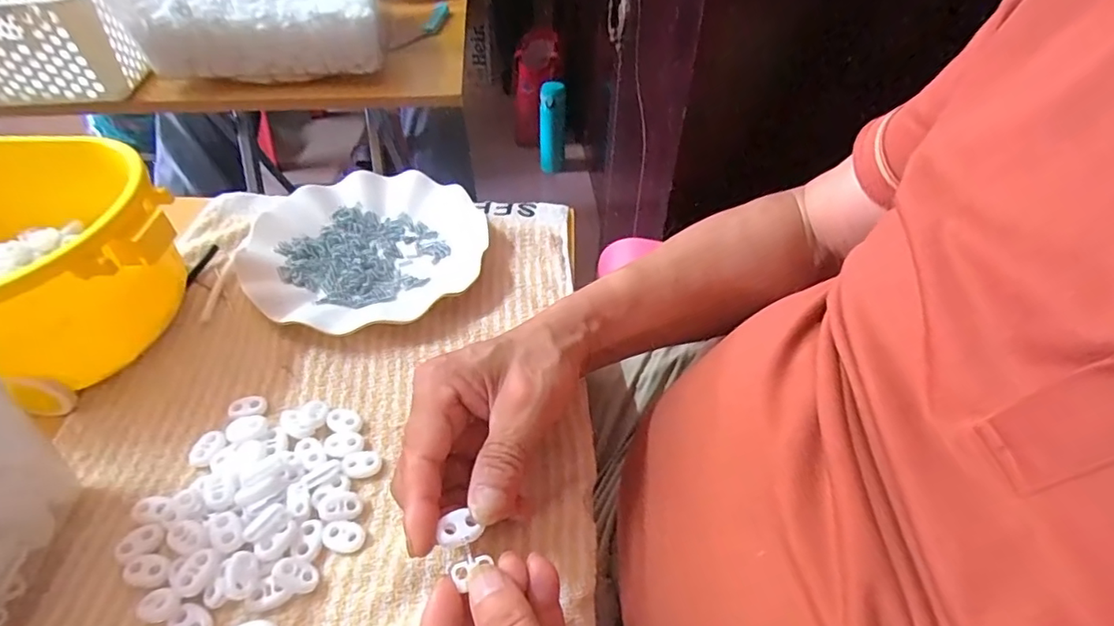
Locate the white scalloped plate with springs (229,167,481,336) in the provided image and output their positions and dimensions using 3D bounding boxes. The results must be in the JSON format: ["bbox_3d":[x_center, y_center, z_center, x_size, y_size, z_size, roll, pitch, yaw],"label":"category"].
[{"bbox_3d":[-0.153,-0.056,0.446,0.177,0.024,0.163,0,46,0],"label":"white scalloped plate with springs"}]

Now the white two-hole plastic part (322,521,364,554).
[{"bbox_3d":[-0.113,0.118,0.292,0.021,0.005,0.014,5,46,4],"label":"white two-hole plastic part"}]

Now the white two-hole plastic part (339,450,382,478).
[{"bbox_3d":[-0.114,0.088,0.321,0.022,0.004,0.014,-6,47,-6],"label":"white two-hole plastic part"}]

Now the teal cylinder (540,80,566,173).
[{"bbox_3d":[-0.011,-0.478,1.447,0.068,0.240,0.068,1,46,1],"label":"teal cylinder"}]

